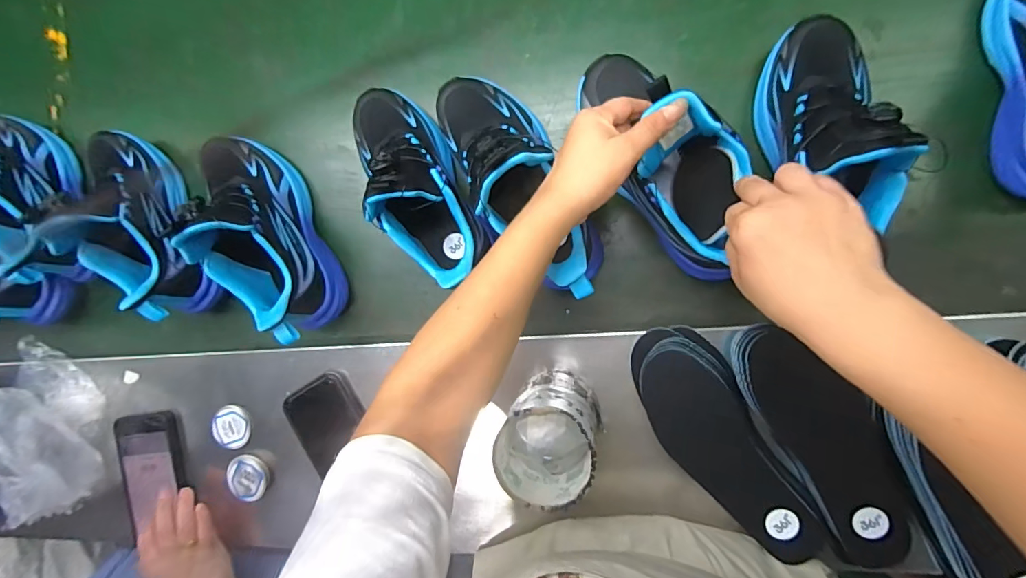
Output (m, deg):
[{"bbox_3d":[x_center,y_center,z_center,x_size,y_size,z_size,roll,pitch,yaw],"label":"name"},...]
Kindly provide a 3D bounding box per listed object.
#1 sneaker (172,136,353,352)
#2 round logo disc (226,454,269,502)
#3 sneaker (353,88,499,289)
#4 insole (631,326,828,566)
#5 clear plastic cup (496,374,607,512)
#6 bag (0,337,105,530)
[{"bbox_3d":[-0.266,-0.060,0.463,0.080,0.132,0.228,-27,87,10],"label":"sneaker"},{"bbox_3d":[-0.307,0.219,0.527,0.045,0.011,0.053,-24,87,9],"label":"round logo disc"},{"bbox_3d":[-0.099,-0.107,0.430,0.073,0.135,0.193,-31,88,11],"label":"sneaker"},{"bbox_3d":[0.194,0.142,0.421,0.076,0.025,0.235,-29,86,9],"label":"insole"},{"bbox_3d":[0.033,0.128,0.406,0.075,0.109,0.083,7,92,9],"label":"clear plastic cup"},{"bbox_3d":[-0.582,0.173,0.508,0.167,0.132,0.200,-18,88,9],"label":"bag"}]

